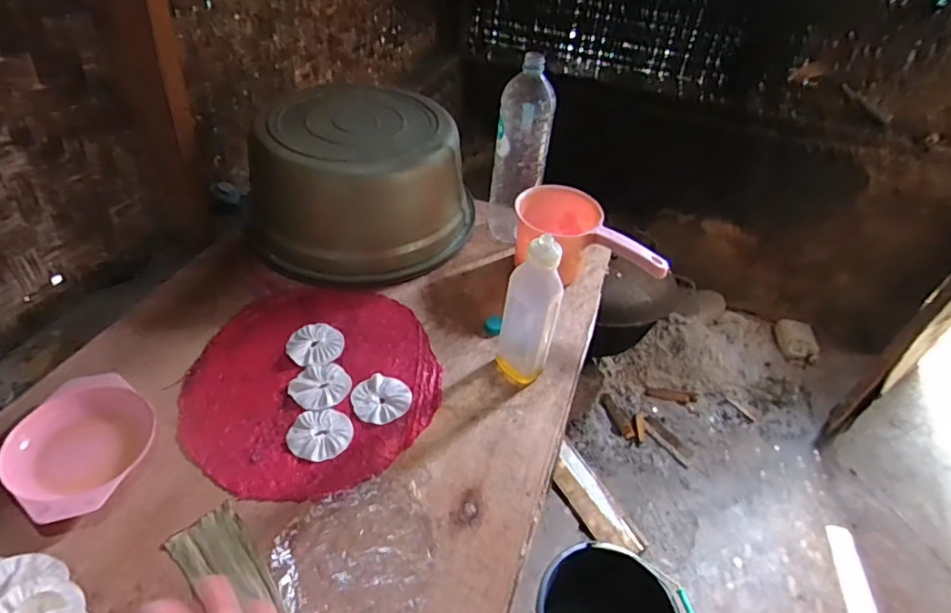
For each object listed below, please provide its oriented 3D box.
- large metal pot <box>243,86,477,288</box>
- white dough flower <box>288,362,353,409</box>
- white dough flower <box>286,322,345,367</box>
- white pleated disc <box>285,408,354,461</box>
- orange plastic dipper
[{"bbox_3d":[-0.178,-0.212,0.934,0.339,0.196,0.299,5,42,-2],"label":"large metal pot"},{"bbox_3d":[-0.207,0.106,0.735,0.071,0.007,0.074,21,44,15],"label":"white dough flower"},{"bbox_3d":[-0.232,0.054,0.786,0.077,0.009,0.077,4,42,-4],"label":"white dough flower"},{"bbox_3d":[-0.194,0.158,0.683,0.076,0.006,0.073,4,42,-4],"label":"white pleated disc"},{"bbox_3d":[0.184,-0.099,0.888,0.257,0.111,0.116,23,45,17],"label":"orange plastic dipper"}]

